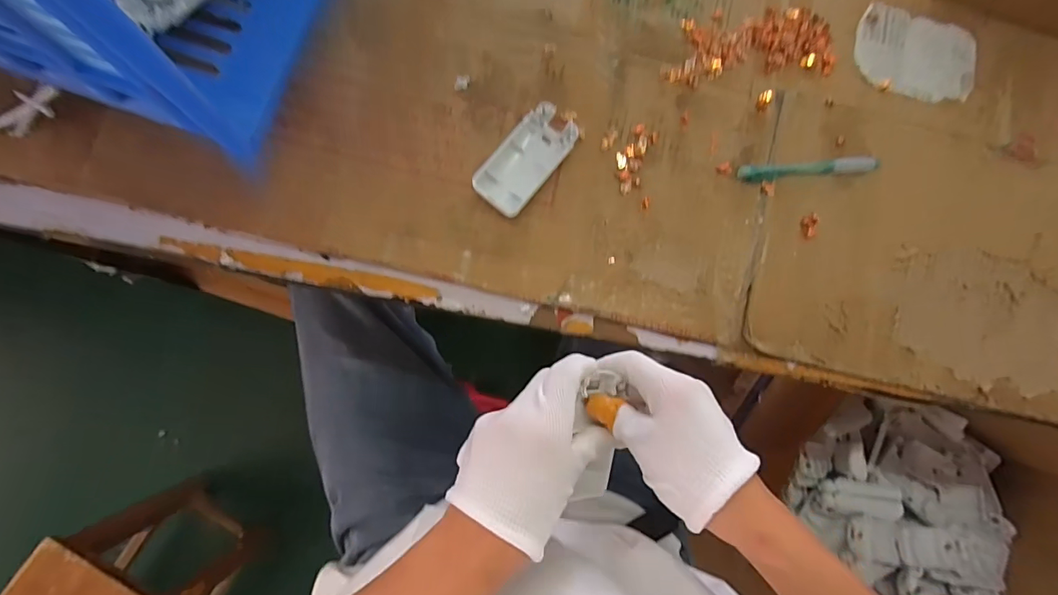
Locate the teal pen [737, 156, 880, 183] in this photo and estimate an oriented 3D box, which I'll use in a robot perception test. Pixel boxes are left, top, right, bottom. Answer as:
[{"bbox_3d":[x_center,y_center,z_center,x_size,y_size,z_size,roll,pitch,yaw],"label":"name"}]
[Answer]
[{"bbox_3d":[0.246,-0.113,0.415,0.124,0.009,0.013,-5,85,-3],"label":"teal pen"}]

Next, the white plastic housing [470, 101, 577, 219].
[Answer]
[{"bbox_3d":[-0.002,-0.115,0.397,0.047,0.014,0.096,40,84,1],"label":"white plastic housing"}]

